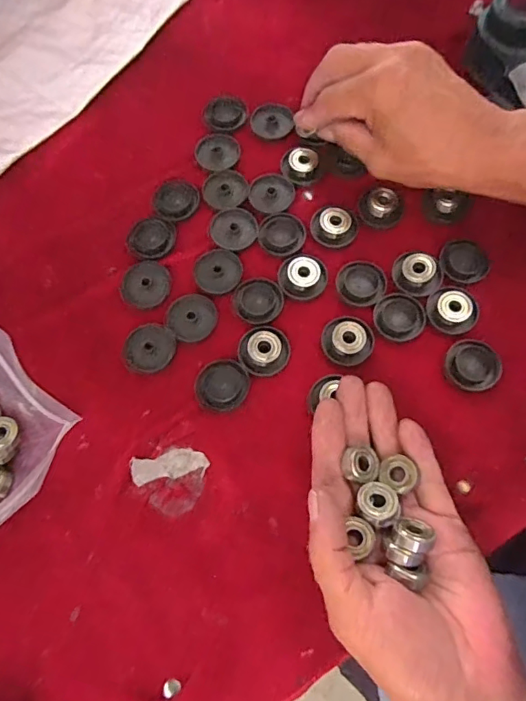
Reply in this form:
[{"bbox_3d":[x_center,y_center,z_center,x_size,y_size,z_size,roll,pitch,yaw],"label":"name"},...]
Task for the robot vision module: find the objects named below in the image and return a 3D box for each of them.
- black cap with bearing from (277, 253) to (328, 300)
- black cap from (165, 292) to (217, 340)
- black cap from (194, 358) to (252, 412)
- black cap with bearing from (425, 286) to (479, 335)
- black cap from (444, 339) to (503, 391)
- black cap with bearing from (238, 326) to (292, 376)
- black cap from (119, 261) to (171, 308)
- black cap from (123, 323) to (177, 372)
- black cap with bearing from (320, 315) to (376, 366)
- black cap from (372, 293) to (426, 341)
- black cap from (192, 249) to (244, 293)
[{"bbox_3d":[0.027,-0.052,0.348,0.032,0.009,0.030,-1,72,2],"label":"black cap with bearing"},{"bbox_3d":[-0.048,-0.023,0.343,0.034,0.004,0.032,-1,72,2],"label":"black cap"},{"bbox_3d":[-0.026,0.021,0.329,0.034,0.004,0.033,-1,72,2],"label":"black cap"},{"bbox_3d":[0.124,-0.027,0.336,0.032,0.007,0.032,-1,72,2],"label":"black cap with bearing"},{"bbox_3d":[0.134,0.009,0.326,0.037,0.005,0.033,-37,75,-10],"label":"black cap"},{"bbox_3d":[0.001,-0.001,0.332,0.033,0.008,0.033,-1,72,2],"label":"black cap with bearing"},{"bbox_3d":[-0.080,-0.046,0.351,0.032,0.004,0.034,-1,72,2],"label":"black cap"},{"bbox_3d":[-0.074,-0.002,0.337,0.031,0.004,0.032,-1,72,2],"label":"black cap"},{"bbox_3d":[0.055,-0.008,0.332,0.032,0.009,0.033,-1,72,2],"label":"black cap with bearing"},{"bbox_3d":[0.090,-0.023,0.337,0.032,0.004,0.033,-1,72,2],"label":"black cap"},{"bbox_3d":[-0.031,-0.056,0.354,0.032,0.004,0.032,-1,72,2],"label":"black cap"}]

